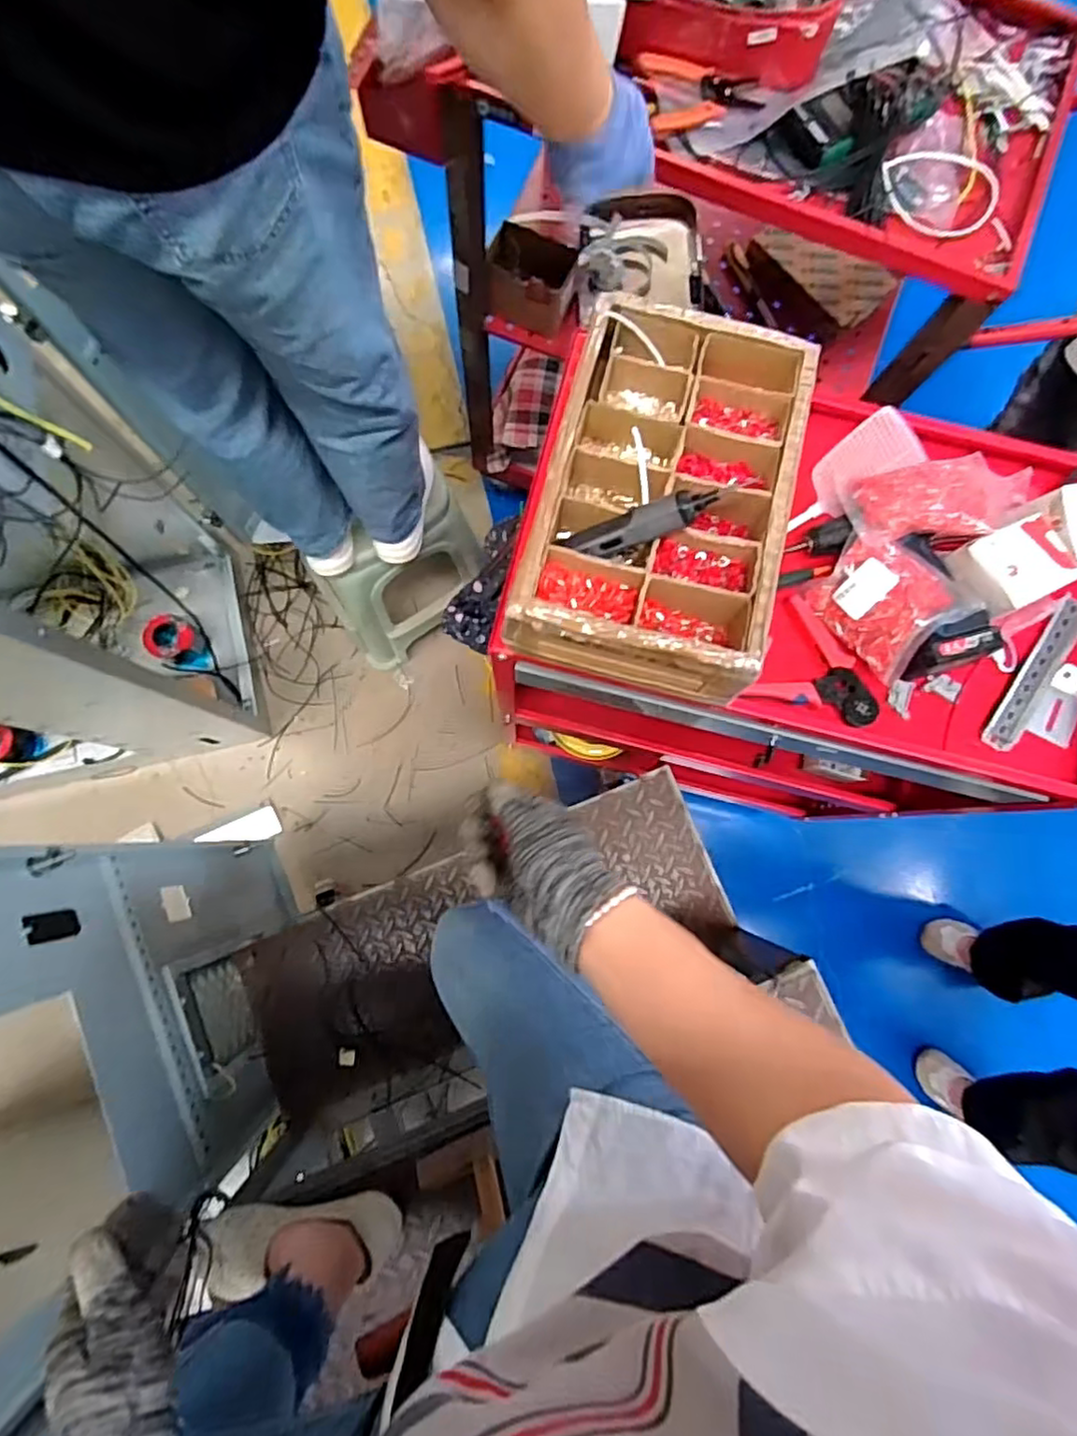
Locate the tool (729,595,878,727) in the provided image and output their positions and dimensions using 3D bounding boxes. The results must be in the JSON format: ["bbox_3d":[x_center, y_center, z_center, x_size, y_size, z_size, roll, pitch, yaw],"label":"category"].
[{"bbox_3d":[0.333,-0.046,0.796,0.149,0.039,0.134,32,81,3],"label":"tool"}]

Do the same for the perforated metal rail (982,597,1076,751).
[{"bbox_3d":[0.596,-0.053,0.794,0.040,0.018,0.210,34,81,3],"label":"perforated metal rail"}]

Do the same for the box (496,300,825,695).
[{"bbox_3d":[0.136,-0.245,0.714,0.251,0.083,0.399,14,81,0],"label":"box"}]

